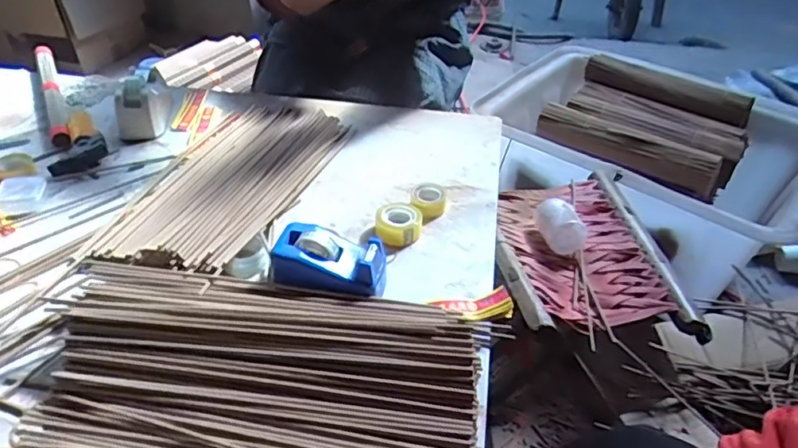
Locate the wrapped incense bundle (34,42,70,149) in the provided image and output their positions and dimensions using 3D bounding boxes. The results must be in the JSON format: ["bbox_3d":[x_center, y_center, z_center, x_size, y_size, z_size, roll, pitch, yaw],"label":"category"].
[{"bbox_3d":[-0.504,-0.192,0.827,0.024,0.021,0.330,-18,43,-23],"label":"wrapped incense bundle"}]

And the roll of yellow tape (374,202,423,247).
[{"bbox_3d":[0.000,-0.003,0.605,0.049,0.020,0.054,2,39,1],"label":"roll of yellow tape"}]

